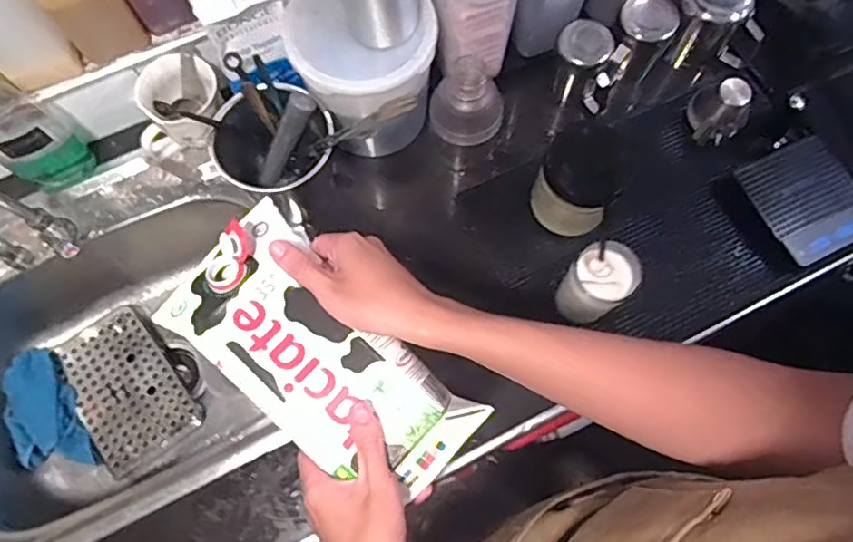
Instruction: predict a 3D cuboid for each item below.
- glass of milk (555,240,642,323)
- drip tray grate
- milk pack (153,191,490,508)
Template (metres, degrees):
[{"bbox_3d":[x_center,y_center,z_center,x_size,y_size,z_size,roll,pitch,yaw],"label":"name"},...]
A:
[{"bbox_3d":[0.191,0.021,0.694,0.066,0.123,0.078,35,76,11],"label":"glass of milk"},{"bbox_3d":[-0.439,0.167,0.883,0.139,0.025,0.226,-33,74,-9],"label":"drip tray grate"},{"bbox_3d":[-0.082,0.068,0.486,0.266,0.040,0.136,36,76,5],"label":"milk pack"}]

